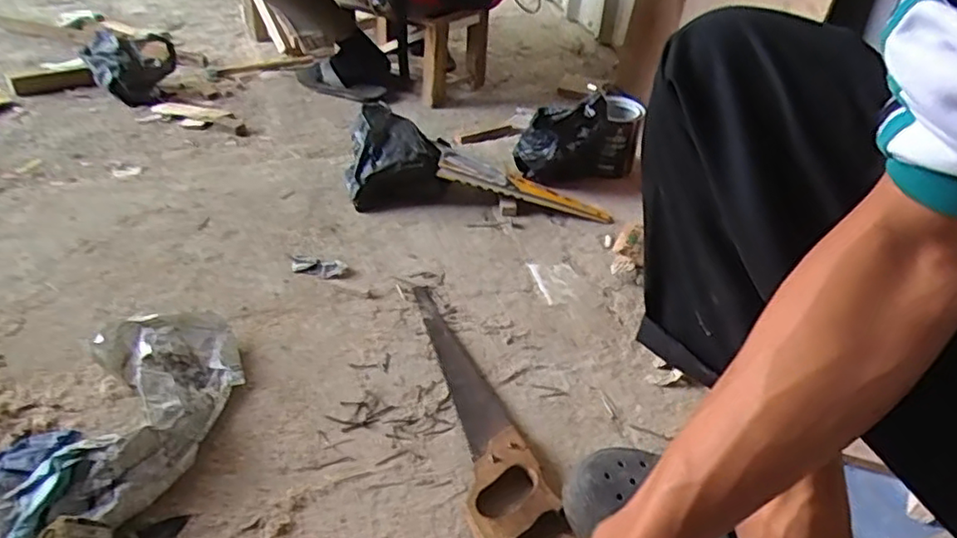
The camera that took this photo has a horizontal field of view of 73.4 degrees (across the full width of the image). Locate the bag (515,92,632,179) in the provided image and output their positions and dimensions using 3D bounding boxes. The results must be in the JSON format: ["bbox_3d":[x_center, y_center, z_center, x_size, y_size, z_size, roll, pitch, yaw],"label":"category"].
[{"bbox_3d":[0.188,-0.244,1.205,0.219,0.162,0.102,-14,42,-21],"label":"bag"}]

